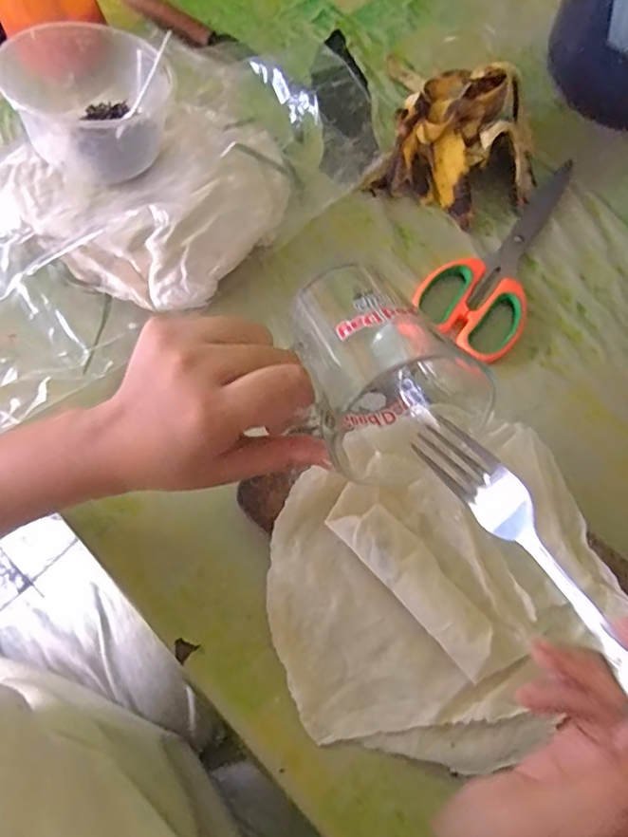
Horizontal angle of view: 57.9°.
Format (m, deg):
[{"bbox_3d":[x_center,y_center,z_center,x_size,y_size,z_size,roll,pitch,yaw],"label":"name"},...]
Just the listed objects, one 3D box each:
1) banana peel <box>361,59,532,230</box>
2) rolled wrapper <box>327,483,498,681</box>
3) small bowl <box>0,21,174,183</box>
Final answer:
[{"bbox_3d":[0.120,-0.218,0.439,0.119,0.041,0.130,21,71,6],"label":"banana peel"},{"bbox_3d":[0.056,0.088,0.321,0.032,0.015,0.117,-41,77,-15],"label":"rolled wrapper"},{"bbox_3d":[-0.149,-0.215,0.384,0.096,0.048,0.099,1,70,-2],"label":"small bowl"}]

